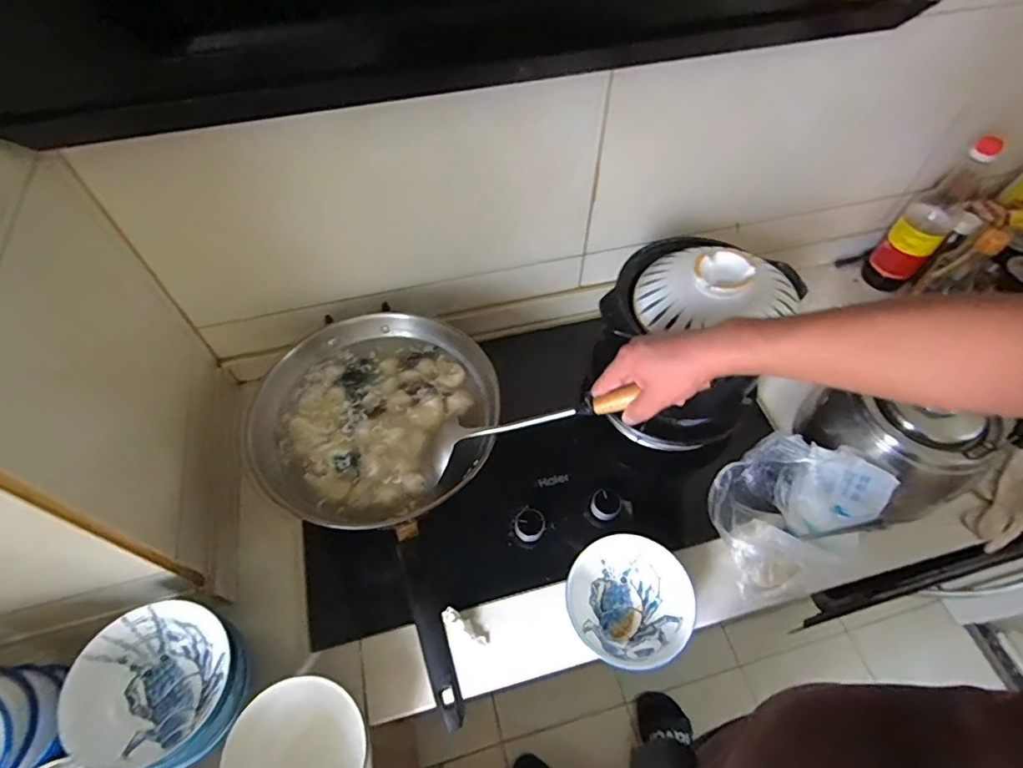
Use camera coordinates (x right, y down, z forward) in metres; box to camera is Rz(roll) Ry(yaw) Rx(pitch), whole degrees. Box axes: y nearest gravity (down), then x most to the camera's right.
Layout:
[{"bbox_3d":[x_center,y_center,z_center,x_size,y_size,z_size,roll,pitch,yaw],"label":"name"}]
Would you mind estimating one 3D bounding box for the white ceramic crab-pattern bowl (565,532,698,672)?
[{"bbox_3d":[0.137,0.273,0.661,0.148,0.086,0.150,-35,64,-21],"label":"white ceramic crab-pattern bowl"}]

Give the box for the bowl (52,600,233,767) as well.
[{"bbox_3d":[-0.363,0.300,0.546,0.132,0.084,0.133,0,57,-1],"label":"bowl"}]

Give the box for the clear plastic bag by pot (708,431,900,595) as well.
[{"bbox_3d":[0.362,0.156,0.695,0.212,0.109,0.161,-25,60,-16],"label":"clear plastic bag by pot"}]

